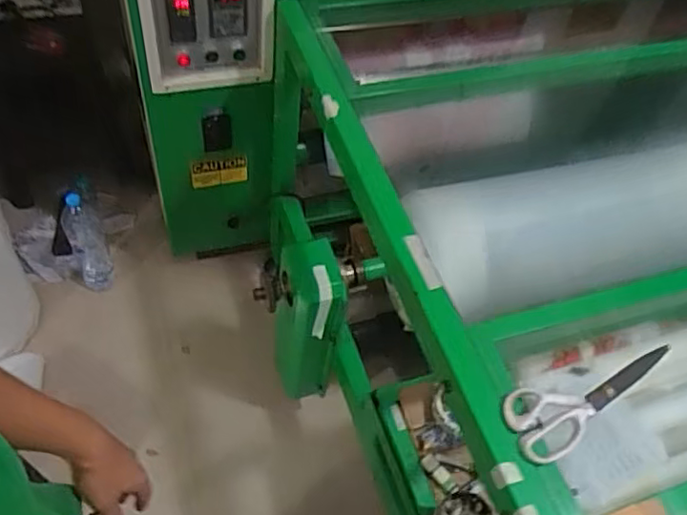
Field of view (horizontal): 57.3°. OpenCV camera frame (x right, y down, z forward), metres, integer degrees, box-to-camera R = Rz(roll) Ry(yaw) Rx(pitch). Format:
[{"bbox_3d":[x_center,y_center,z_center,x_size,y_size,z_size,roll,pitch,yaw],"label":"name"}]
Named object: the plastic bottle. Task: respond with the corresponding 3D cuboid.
[{"bbox_3d":[-0.642,-0.040,1.574,0.085,0.331,0.093,-19,59,-19],"label":"plastic bottle"}]

